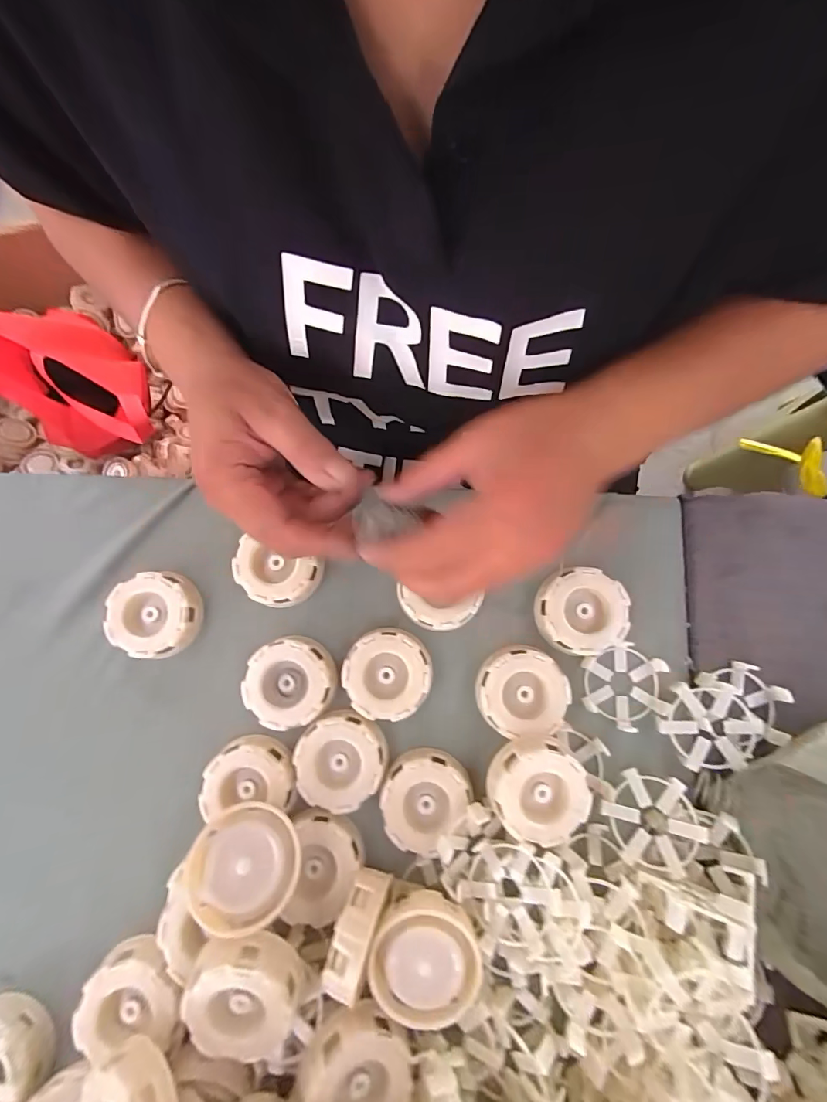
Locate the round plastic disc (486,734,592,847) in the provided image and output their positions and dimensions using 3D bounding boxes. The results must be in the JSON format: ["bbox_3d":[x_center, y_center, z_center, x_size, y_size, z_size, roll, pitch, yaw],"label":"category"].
[{"bbox_3d":[0.079,0.152,0.276,0.059,0.022,0.060,0,75,1],"label":"round plastic disc"}]

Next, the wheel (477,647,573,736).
[{"bbox_3d":[0.075,0.096,0.303,0.059,0.021,0.058,-7,75,-1],"label":"wheel"}]

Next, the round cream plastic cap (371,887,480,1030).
[{"bbox_3d":[0.006,0.235,0.251,0.060,0.025,0.058,0,75,1],"label":"round cream plastic cap"}]

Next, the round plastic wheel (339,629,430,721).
[{"bbox_3d":[-0.019,0.086,0.307,0.060,0.016,0.060,0,75,1],"label":"round plastic wheel"}]

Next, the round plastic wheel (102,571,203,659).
[{"bbox_3d":[-0.191,0.047,0.320,0.059,0.022,0.060,0,75,1],"label":"round plastic wheel"}]

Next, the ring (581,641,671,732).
[{"bbox_3d":[0.148,0.094,0.305,0.060,0.012,0.054,27,77,8],"label":"ring"}]

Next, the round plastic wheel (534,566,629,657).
[{"bbox_3d":[0.120,0.044,0.313,0.058,0.025,0.058,0,75,1],"label":"round plastic wheel"}]

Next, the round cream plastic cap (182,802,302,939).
[{"bbox_3d":[-0.102,0.192,0.265,0.064,0.023,0.062,3,55,-4],"label":"round cream plastic cap"}]

